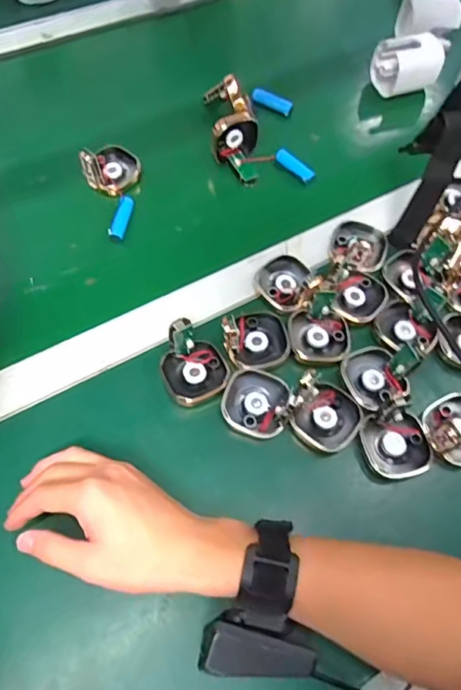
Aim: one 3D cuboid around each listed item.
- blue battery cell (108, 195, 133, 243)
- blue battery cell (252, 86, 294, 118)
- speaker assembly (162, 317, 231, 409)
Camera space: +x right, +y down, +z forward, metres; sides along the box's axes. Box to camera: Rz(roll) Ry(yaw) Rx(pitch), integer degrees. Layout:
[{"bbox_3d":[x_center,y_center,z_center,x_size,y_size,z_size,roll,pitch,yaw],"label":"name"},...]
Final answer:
[{"bbox_3d":[-0.107,-0.126,0.492,0.014,0.014,0.052,10,61,1],"label":"blue battery cell"},{"bbox_3d":[0.049,-0.289,0.588,0.053,0.012,0.014,27,62,10],"label":"blue battery cell"},{"bbox_3d":[-0.030,0.011,0.409,0.051,0.039,0.056,-19,64,-14],"label":"speaker assembly"}]

